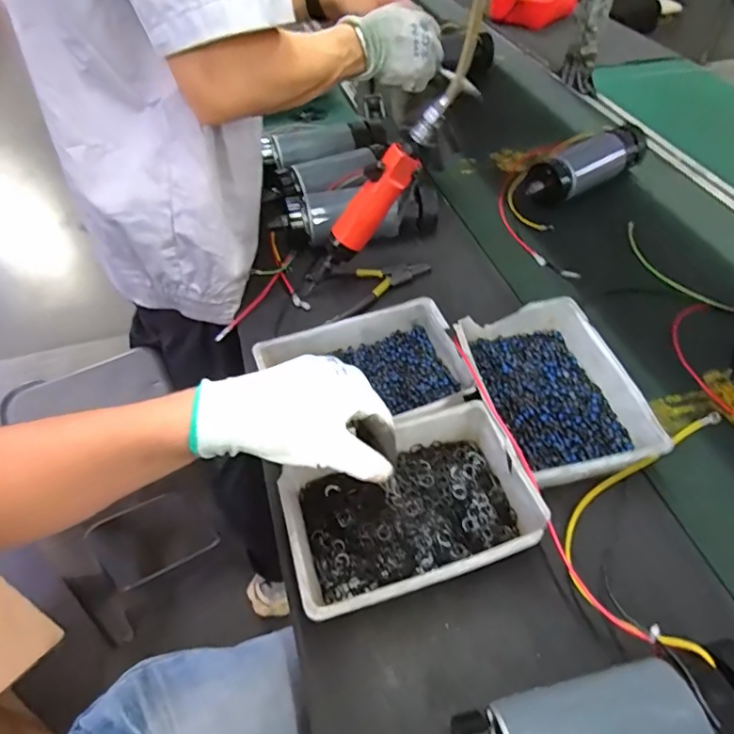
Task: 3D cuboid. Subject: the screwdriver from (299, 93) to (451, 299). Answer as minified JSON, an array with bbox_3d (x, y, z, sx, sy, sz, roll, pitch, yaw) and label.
[{"bbox_3d":[0.002,-0.184,0.602,0.045,0.281,0.042,17,41,-34],"label":"screwdriver"}]

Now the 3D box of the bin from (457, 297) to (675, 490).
[{"bbox_3d":[0.187,0.022,0.534,0.141,0.050,0.206,-13,51,-7],"label":"bin"}]

